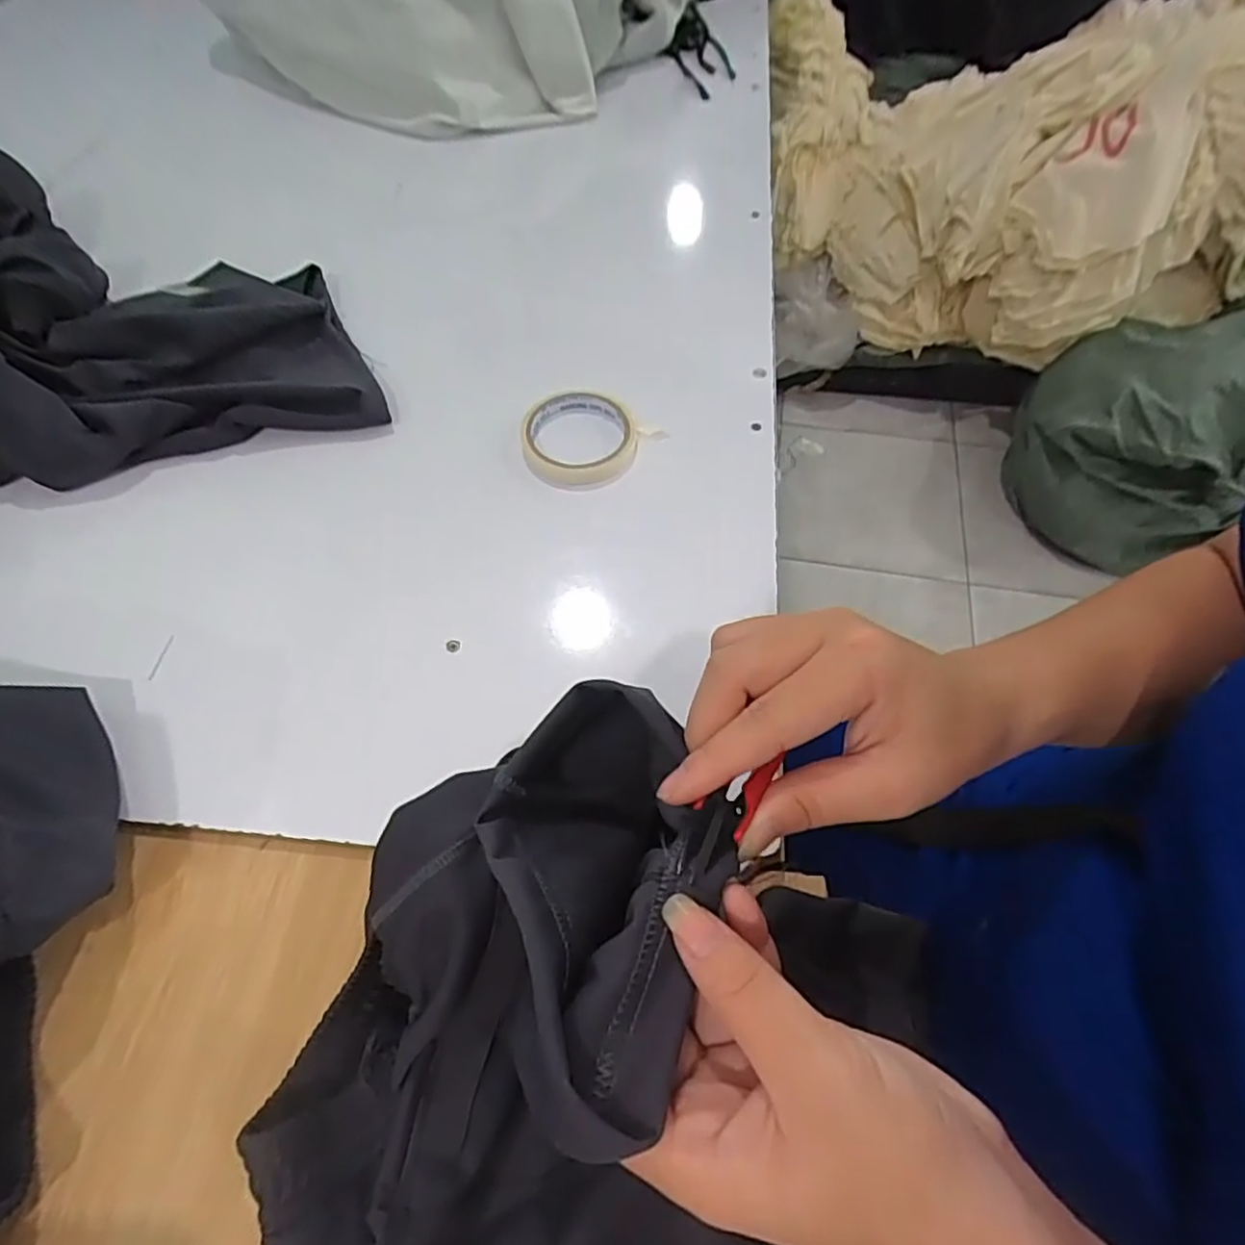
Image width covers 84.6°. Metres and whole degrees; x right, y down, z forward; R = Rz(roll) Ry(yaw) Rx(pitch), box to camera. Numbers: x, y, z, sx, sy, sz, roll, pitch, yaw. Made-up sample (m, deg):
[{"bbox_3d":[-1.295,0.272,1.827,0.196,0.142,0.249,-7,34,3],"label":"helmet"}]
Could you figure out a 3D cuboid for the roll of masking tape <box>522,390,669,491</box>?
[{"bbox_3d":[-0.034,-0.145,0.542,0.095,0.022,0.091,0,59,1],"label":"roll of masking tape"}]

